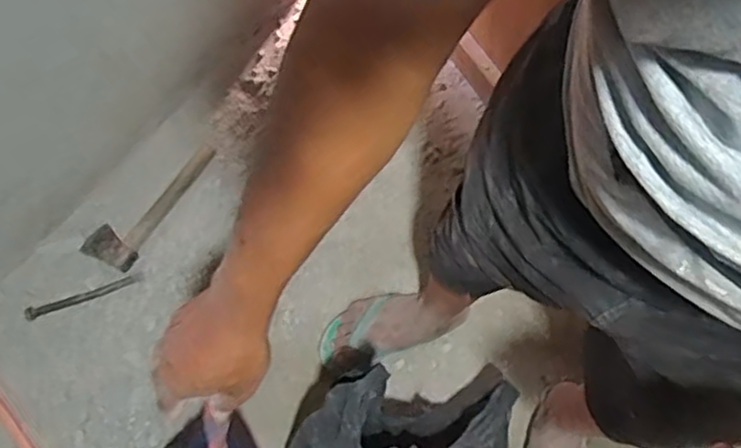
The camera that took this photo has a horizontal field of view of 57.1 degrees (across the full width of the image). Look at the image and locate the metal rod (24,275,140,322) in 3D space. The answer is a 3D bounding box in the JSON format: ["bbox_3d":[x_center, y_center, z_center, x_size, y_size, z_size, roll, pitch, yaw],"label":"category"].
[{"bbox_3d":[-0.532,0.136,1.255,0.200,0.017,0.023,-18,66,-9],"label":"metal rod"}]

